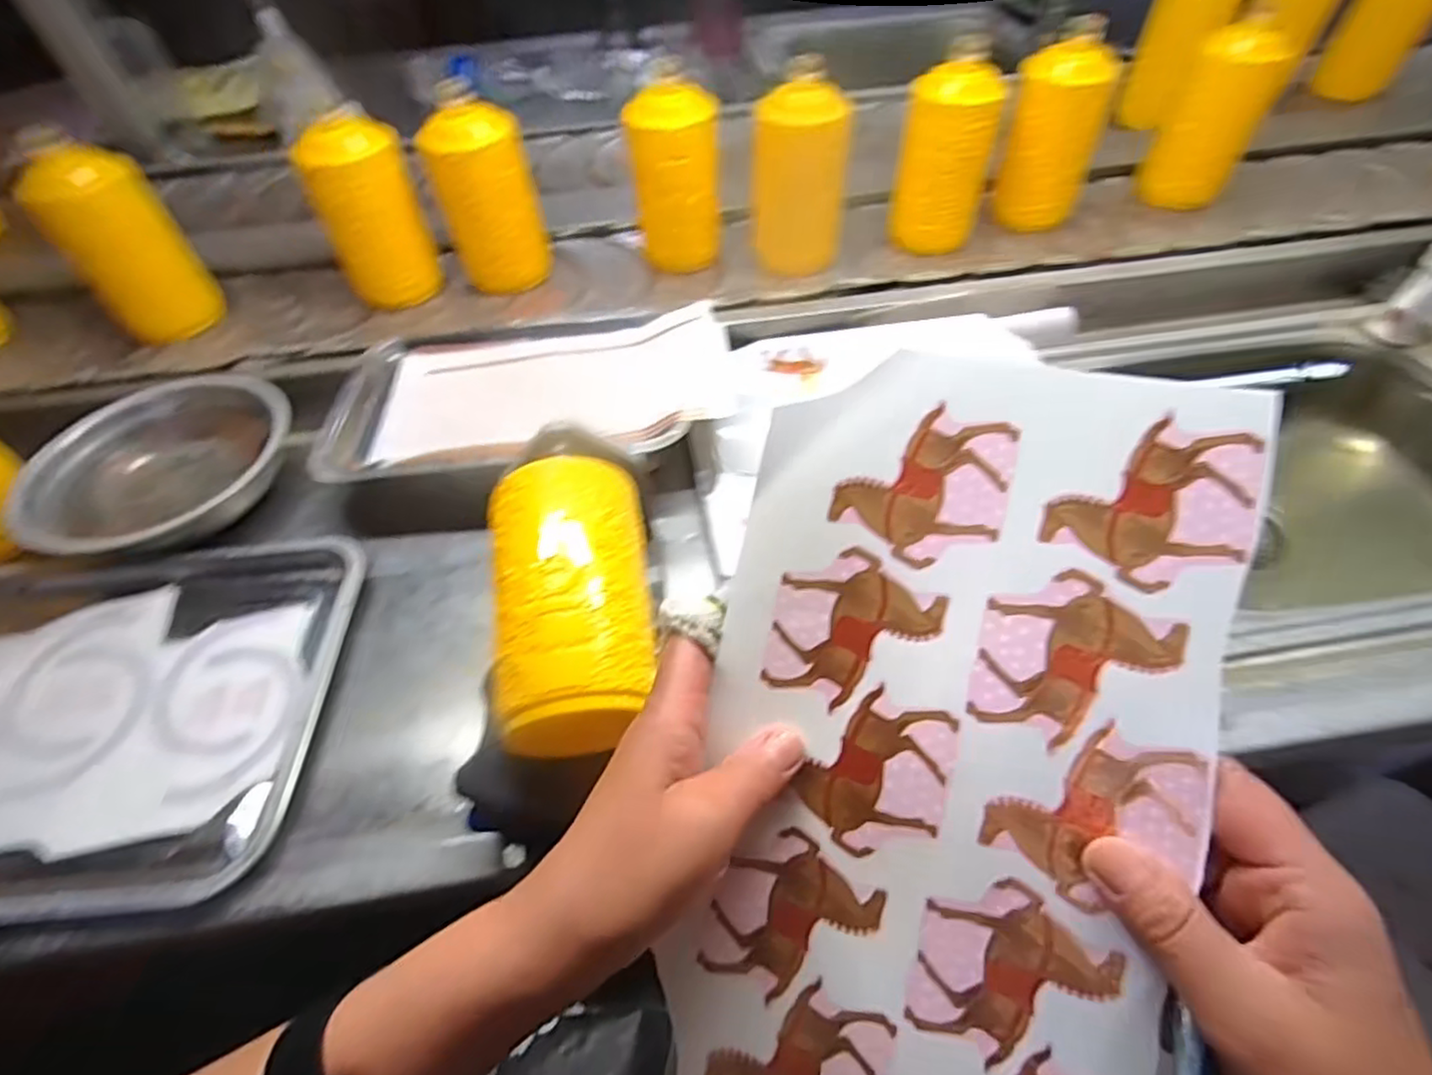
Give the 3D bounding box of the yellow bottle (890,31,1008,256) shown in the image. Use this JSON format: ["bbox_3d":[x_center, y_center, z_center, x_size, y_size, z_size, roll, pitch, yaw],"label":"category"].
[{"bbox_3d":[0.242,-0.406,0.715,0.100,0.175,0.094,14,55,12],"label":"yellow bottle"}]

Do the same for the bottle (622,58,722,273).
[{"bbox_3d":[-0.044,-0.383,0.721,0.088,0.179,0.087,27,59,21],"label":"bottle"}]

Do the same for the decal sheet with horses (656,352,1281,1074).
[{"bbox_3d":[0.081,0.086,0.251,0.171,0.010,0.305,12,86,17],"label":"decal sheet with horses"}]

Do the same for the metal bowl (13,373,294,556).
[{"bbox_3d":[-0.498,-0.066,0.609,0.209,0.052,0.209,-1,53,2],"label":"metal bowl"}]

